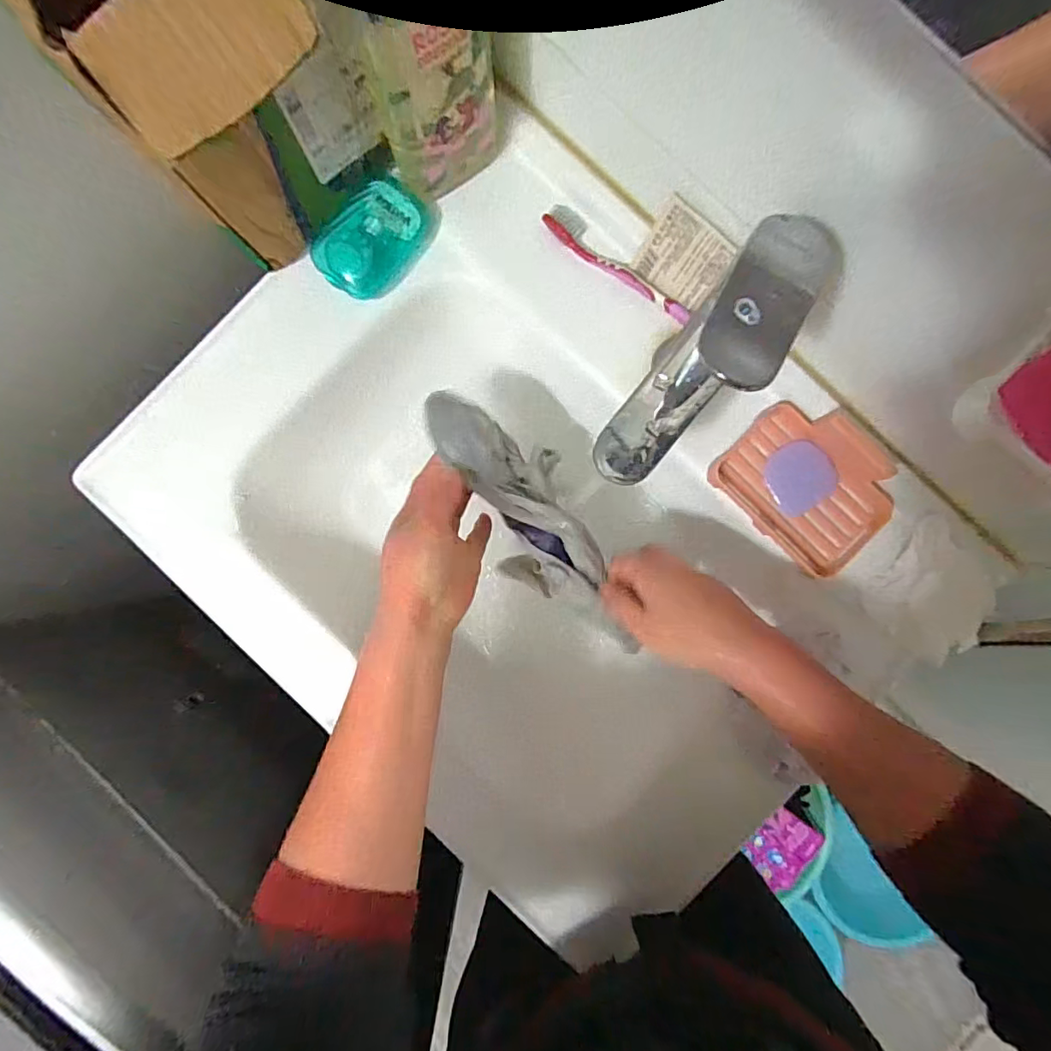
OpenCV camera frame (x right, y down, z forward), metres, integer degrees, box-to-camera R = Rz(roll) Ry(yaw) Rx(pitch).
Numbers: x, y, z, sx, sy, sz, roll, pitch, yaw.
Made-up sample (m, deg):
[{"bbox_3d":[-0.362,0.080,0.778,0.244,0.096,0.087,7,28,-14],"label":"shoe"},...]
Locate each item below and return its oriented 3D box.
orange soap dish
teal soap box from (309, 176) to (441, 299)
[{"bbox_3d":[0.226,-0.034,0.408,0.125,0.021,0.104,45,91,2],"label":"orange soap dish"},{"bbox_3d":[-0.117,-0.226,0.407,0.054,0.027,0.096,42,90,2],"label":"teal soap box"}]

